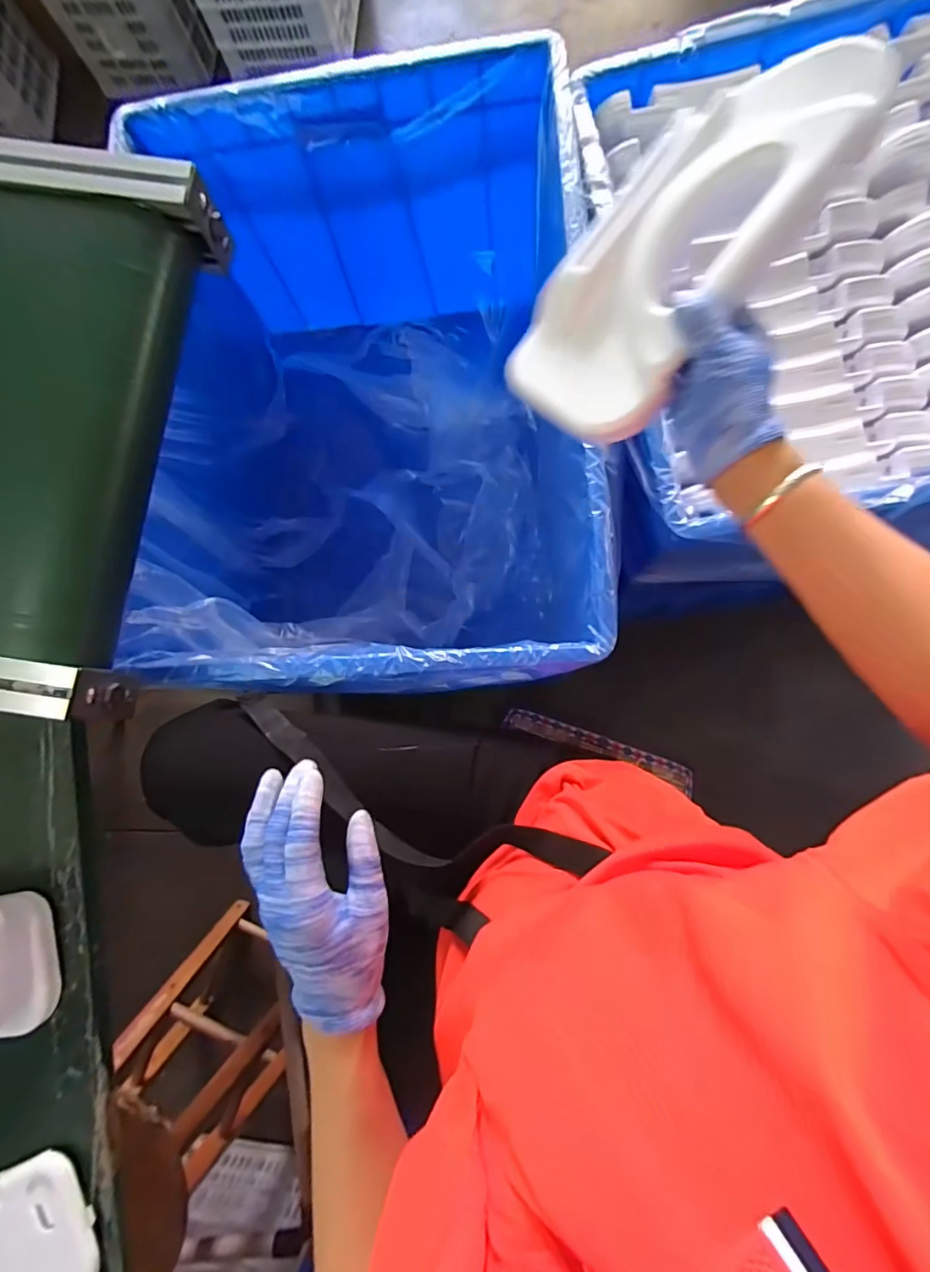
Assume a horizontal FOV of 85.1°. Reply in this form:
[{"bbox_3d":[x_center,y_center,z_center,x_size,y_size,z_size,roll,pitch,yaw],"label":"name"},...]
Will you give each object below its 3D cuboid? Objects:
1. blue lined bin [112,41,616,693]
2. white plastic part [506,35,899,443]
[{"bbox_3d":[-0.118,-0.287,0.736,0.520,0.409,0.731,-5,82,5],"label":"blue lined bin"},{"bbox_3d":[0.146,-0.265,0.345,0.125,0.036,0.263,47,110,10],"label":"white plastic part"}]

